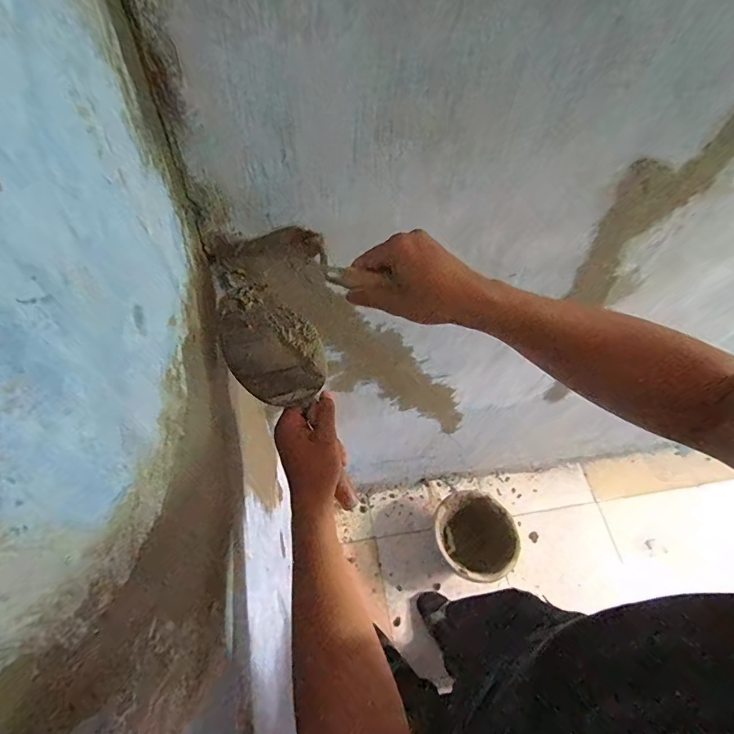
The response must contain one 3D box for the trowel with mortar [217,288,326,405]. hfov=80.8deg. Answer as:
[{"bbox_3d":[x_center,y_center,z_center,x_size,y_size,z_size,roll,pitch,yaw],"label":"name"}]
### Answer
[{"bbox_3d":[-0.115,-0.028,0.513,0.106,0.024,0.160,-35,69,-21],"label":"trowel with mortar"}]

